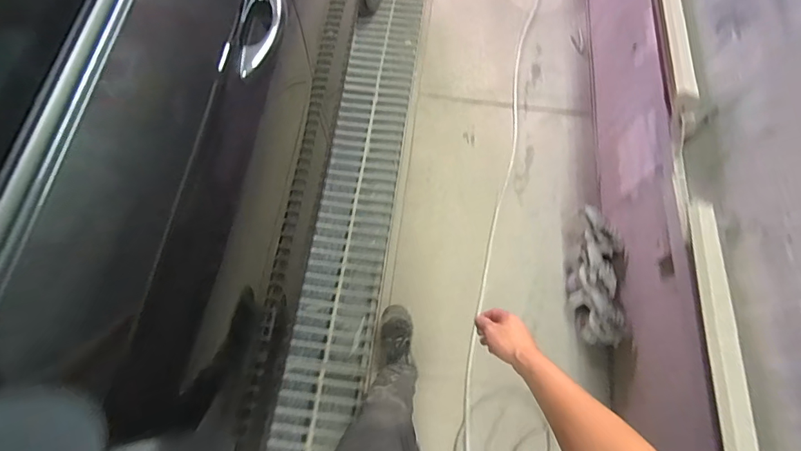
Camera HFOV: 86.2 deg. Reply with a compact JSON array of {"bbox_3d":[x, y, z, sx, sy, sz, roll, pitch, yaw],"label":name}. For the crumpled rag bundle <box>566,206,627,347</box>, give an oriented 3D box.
[{"bbox_3d":[0.653,0.154,1.449,0.125,0.169,0.501,8,67,1],"label":"crumpled rag bundle"}]

